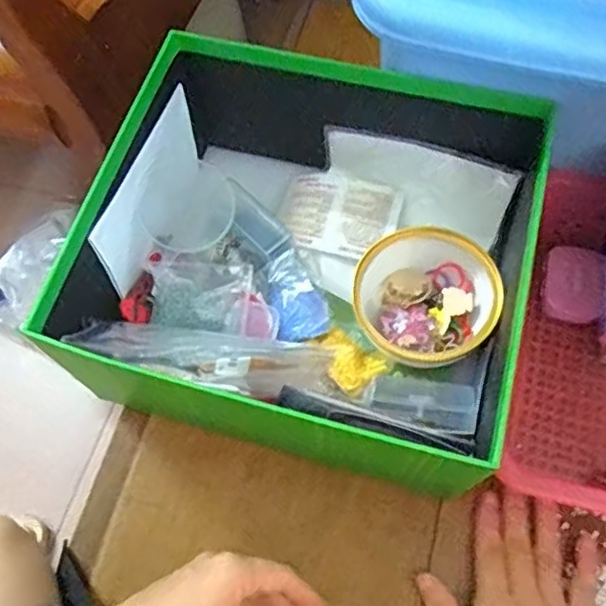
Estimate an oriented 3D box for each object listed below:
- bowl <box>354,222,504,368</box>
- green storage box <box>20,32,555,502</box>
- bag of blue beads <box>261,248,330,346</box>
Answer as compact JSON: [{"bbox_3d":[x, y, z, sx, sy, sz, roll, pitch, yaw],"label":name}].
[{"bbox_3d":[0.089,-0.008,0.445,0.098,0.048,0.103,-1,65,3],"label":"bowl"},{"bbox_3d":[0.005,-0.034,0.450,0.271,0.135,0.256,13,66,9],"label":"green storage box"},{"bbox_3d":[-0.006,-0.003,0.458,0.039,0.037,0.057,-19,64,-3],"label":"bag of blue beads"}]

